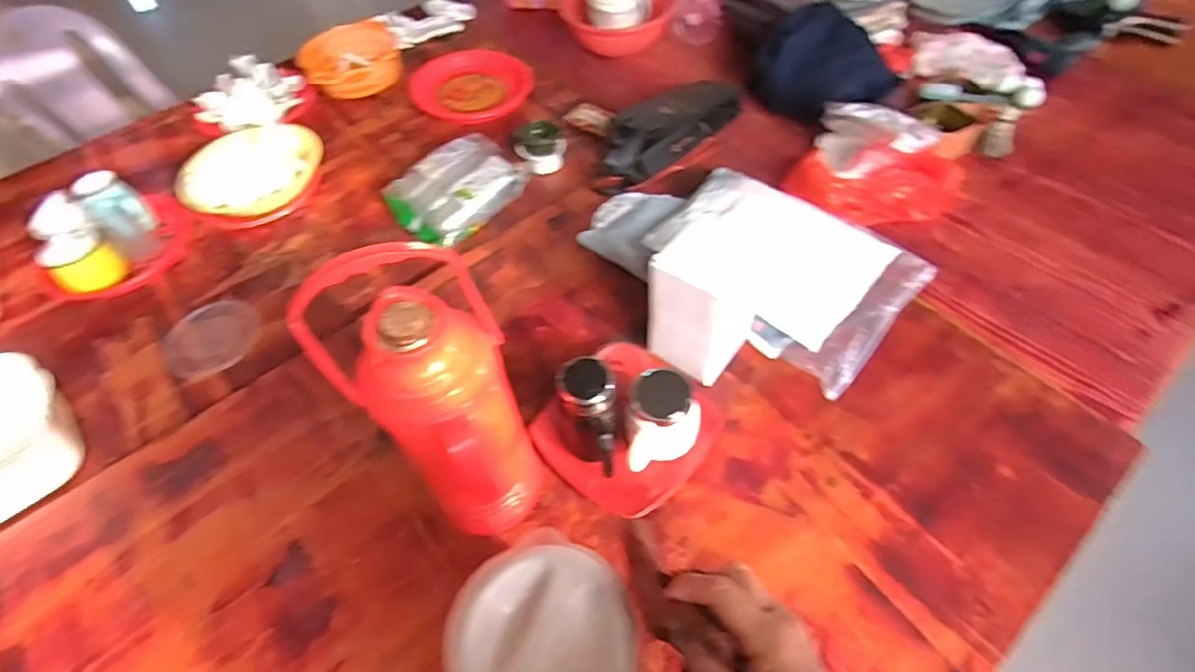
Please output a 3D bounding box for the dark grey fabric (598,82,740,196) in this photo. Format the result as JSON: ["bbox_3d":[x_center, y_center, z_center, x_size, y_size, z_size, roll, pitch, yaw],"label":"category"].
[{"bbox_3d":[0.127,-0.408,1.107,0.111,0.113,0.334,36,65,27],"label":"dark grey fabric"}]

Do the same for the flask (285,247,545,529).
[{"bbox_3d":[-0.136,0.086,0.595,0.138,0.406,0.134,-40,60,-21],"label":"flask"}]

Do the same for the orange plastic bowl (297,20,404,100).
[{"bbox_3d":[-0.583,-0.657,1.379,0.220,0.071,0.227,-3,54,4],"label":"orange plastic bowl"}]

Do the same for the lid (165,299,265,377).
[{"bbox_3d":[-0.629,0.003,0.948,0.140,0.019,0.136,-3,54,4],"label":"lid"}]

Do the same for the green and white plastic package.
[{"bbox_3d":[-0.268,-0.279,1.081,0.189,0.066,0.232,31,63,25],"label":"green and white plastic package"}]

